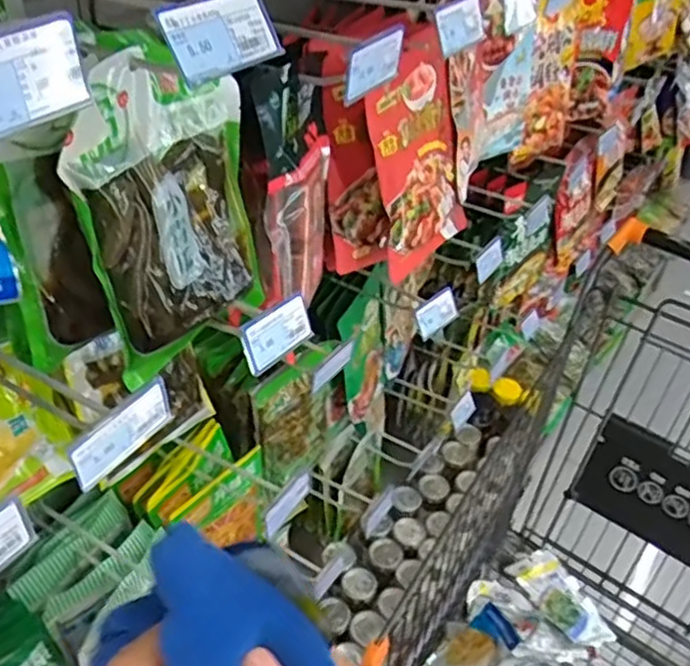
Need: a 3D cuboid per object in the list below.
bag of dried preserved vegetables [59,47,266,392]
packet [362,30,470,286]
[{"bbox_3d":[-0.127,-0.086,0.514,0.033,0.230,0.147,27,45,27],"label":"bag of dried preserved vegetables"},{"bbox_3d":[0.079,-0.190,0.739,0.028,0.231,0.148,16,43,35],"label":"packet"}]

